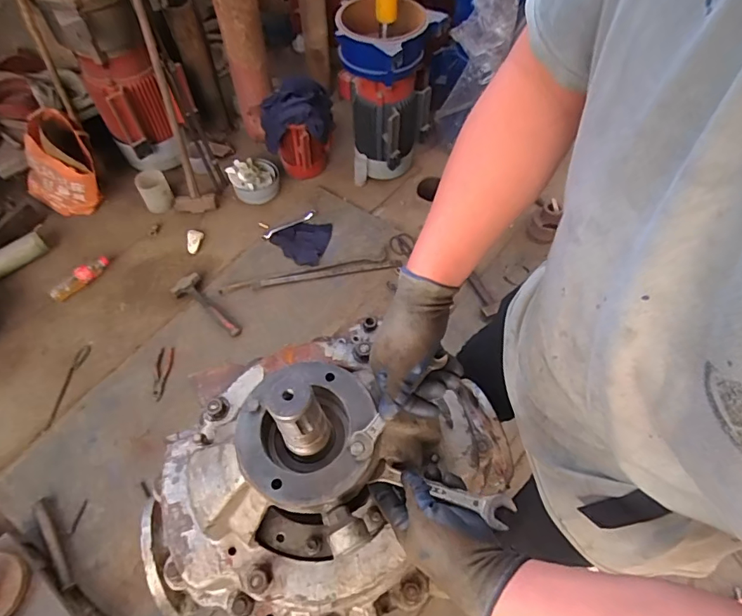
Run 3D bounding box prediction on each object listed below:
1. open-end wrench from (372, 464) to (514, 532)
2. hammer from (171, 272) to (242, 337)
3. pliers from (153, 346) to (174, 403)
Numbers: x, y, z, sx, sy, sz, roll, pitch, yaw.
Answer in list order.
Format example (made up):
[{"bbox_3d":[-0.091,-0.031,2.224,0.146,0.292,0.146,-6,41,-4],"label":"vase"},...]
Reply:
[{"bbox_3d":[0.080,0.209,0.516,0.154,0.008,0.033,12,57,16],"label":"open-end wrench"},{"bbox_3d":[-0.570,-0.002,1.596,0.100,0.034,0.323,-39,67,-22],"label":"hammer"},{"bbox_3d":[-0.670,0.209,1.477,0.050,0.014,0.185,-4,58,-7],"label":"pliers"}]

